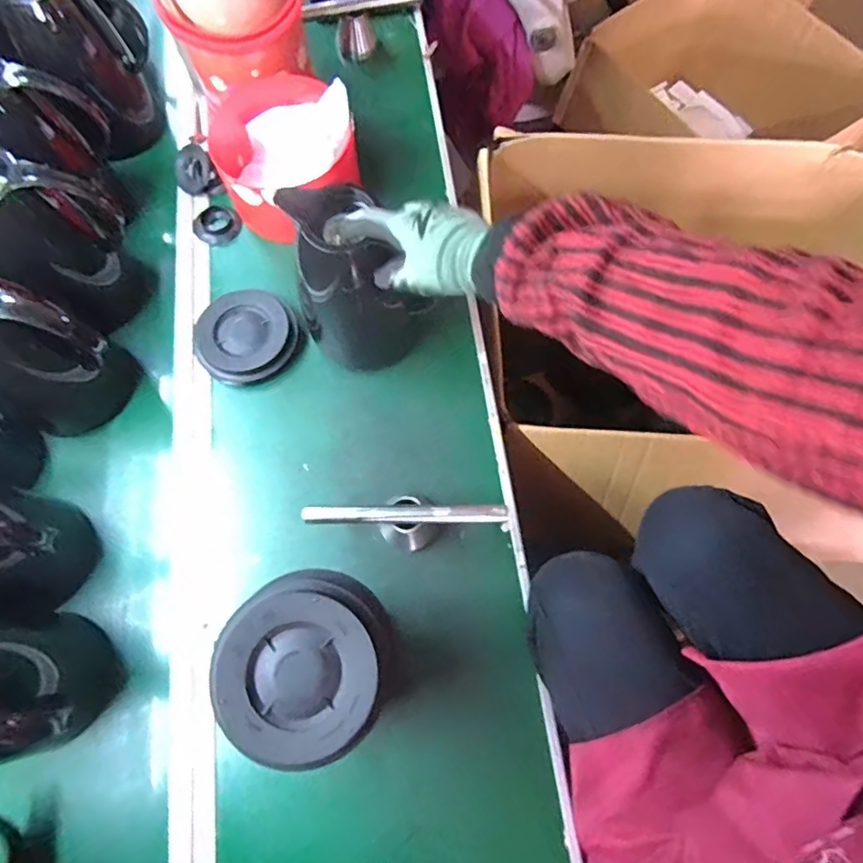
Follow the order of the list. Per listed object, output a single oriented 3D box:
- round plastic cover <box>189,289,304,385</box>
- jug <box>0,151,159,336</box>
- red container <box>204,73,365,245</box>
[{"bbox_3d":[-0.223,-0.113,0.674,0.113,0.032,0.113,-1,70,2],"label":"round plastic cover"},{"bbox_3d":[-0.413,-0.210,0.615,0.120,0.191,0.134,42,77,15],"label":"jug"},{"bbox_3d":[-0.184,-0.347,0.712,0.174,0.115,0.213,-22,71,-6],"label":"red container"}]

